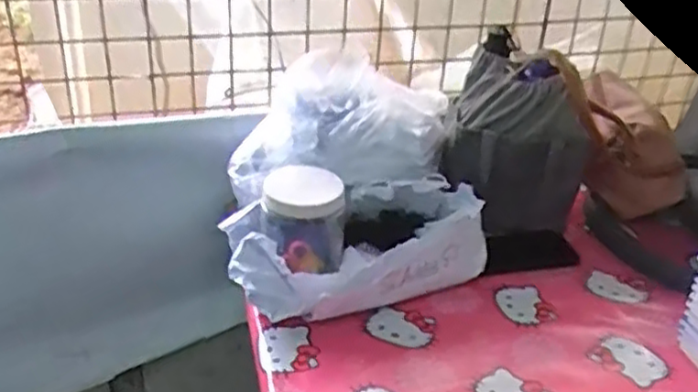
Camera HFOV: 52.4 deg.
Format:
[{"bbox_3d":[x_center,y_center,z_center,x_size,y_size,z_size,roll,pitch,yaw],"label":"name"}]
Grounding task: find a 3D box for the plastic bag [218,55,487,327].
[{"bbox_3d":[0.005,-0.003,0.907,0.319,0.251,0.215,-6,31,-15],"label":"plastic bag"}]

